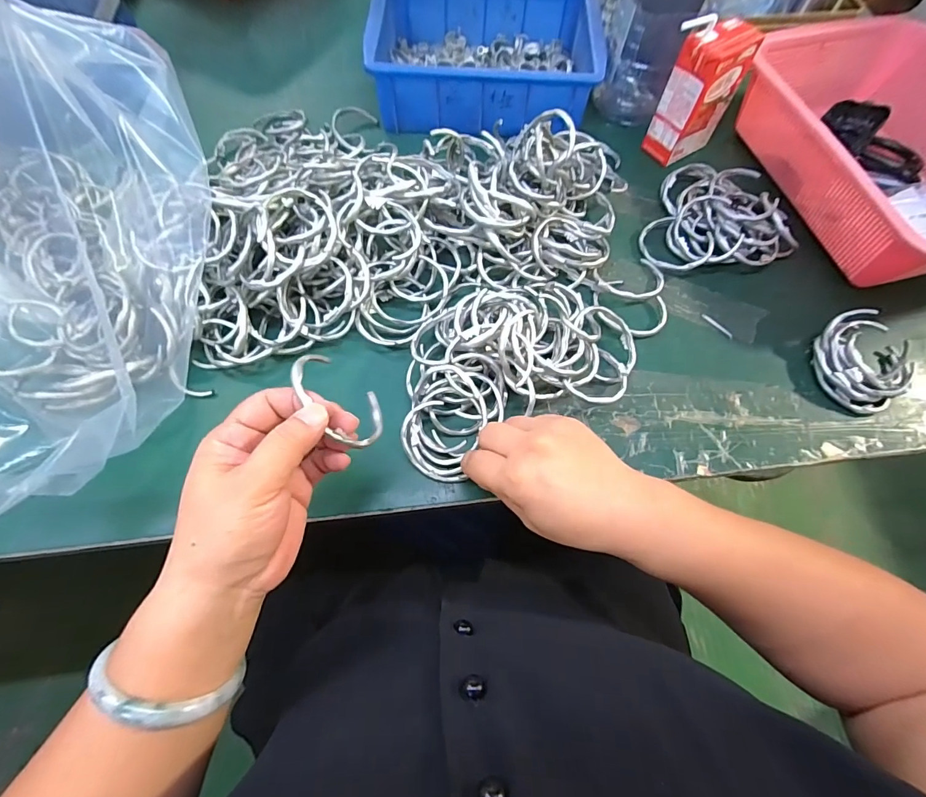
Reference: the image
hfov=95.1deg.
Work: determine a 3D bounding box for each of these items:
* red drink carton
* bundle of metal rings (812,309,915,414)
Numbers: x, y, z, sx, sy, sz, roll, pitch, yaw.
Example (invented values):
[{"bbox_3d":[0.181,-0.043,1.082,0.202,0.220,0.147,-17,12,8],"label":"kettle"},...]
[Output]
[{"bbox_3d":[0.238,-0.311,0.432,0.072,0.112,0.045,-30,72,-14],"label":"red drink carton"},{"bbox_3d":[0.347,-0.034,0.364,0.086,0.033,0.082,-22,70,-11],"label":"bundle of metal rings"}]

